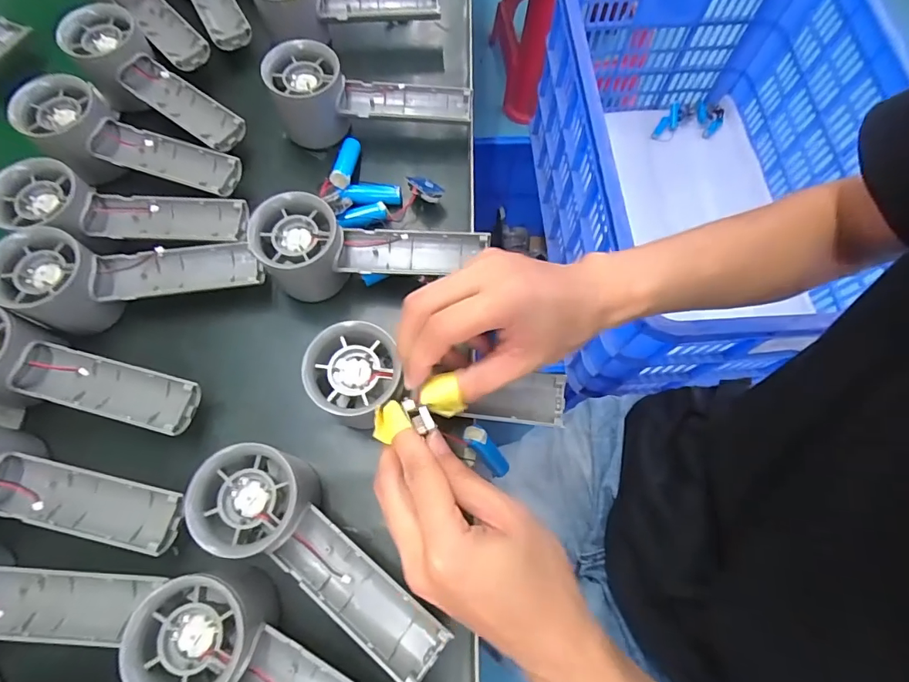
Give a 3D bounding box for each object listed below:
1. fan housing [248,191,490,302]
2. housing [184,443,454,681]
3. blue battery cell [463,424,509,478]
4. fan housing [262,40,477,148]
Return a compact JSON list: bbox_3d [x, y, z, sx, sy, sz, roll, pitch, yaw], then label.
[{"bbox_3d":[-0.055,-0.068,0.324,0.156,0.046,0.062,-7,70,-3],"label":"fan housing"},{"bbox_3d":[-0.075,0.124,0.268,0.162,0.052,0.059,42,74,0],"label":"housing"},{"bbox_3d":[0.021,0.073,0.304,0.013,0.052,0.013,-16,47,17],"label":"blue battery cell"},{"bbox_3d":[-0.065,-0.193,0.370,0.155,0.059,0.053,-2,70,-1],"label":"fan housing"}]

